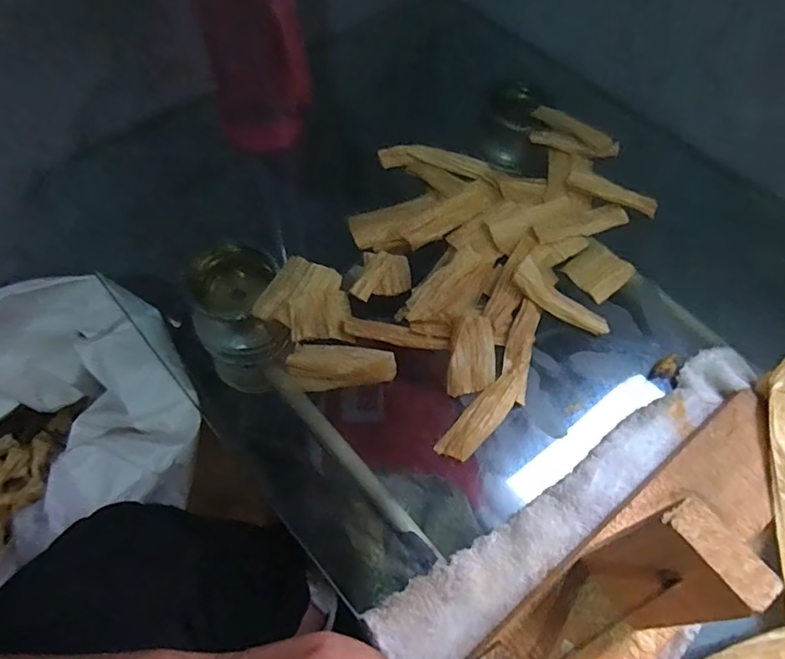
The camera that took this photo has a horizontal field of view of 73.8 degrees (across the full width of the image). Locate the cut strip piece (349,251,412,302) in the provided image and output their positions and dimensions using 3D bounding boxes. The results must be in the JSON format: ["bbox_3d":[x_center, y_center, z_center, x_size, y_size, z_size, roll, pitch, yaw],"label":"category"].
[{"bbox_3d":[-0.008,-0.042,0.397,0.044,0.011,0.040,1,61,-4],"label":"cut strip piece"}]

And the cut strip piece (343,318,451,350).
[{"bbox_3d":[0.003,0.003,0.373,0.075,0.005,0.016,10,61,1],"label":"cut strip piece"}]

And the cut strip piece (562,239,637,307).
[{"bbox_3d":[0.164,-0.047,0.416,0.052,0.006,0.042,-39,71,-22],"label":"cut strip piece"}]

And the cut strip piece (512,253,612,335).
[{"bbox_3d":[0.124,-0.021,0.384,0.078,0.010,0.022,36,64,1],"label":"cut strip piece"}]

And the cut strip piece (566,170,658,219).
[{"bbox_3d":[0.190,-0.118,0.449,0.079,0.014,0.013,19,62,6],"label":"cut strip piece"}]

